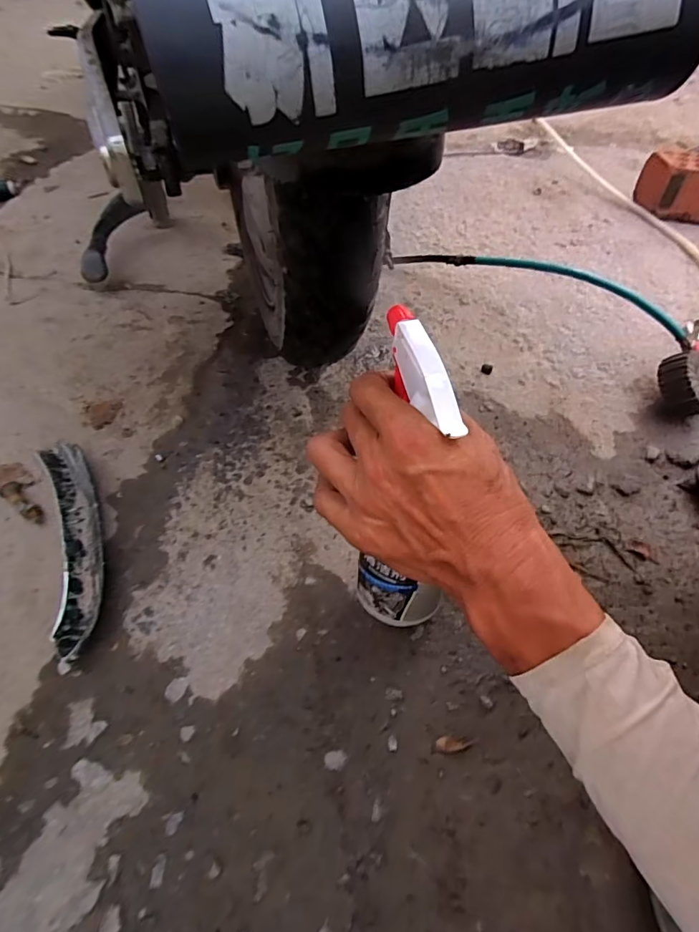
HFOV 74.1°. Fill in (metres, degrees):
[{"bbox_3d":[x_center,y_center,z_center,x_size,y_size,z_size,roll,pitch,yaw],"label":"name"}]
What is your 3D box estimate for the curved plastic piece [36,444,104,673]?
[{"bbox_3d":[-0.237,0.058,0.397,0.042,0.015,0.216,-18,57,-16],"label":"curved plastic piece"}]

